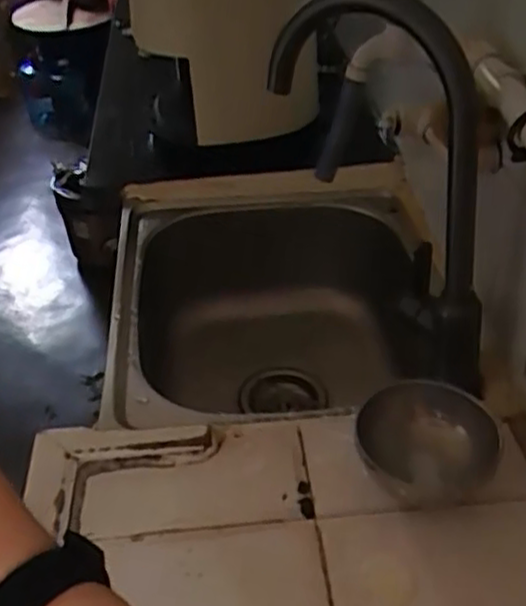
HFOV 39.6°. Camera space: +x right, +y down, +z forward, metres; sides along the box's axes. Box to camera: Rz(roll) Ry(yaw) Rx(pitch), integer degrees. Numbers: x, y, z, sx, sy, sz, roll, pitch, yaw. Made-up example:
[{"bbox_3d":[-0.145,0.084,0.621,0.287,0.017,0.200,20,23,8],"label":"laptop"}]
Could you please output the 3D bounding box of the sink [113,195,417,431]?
[{"bbox_3d":[0.015,0.060,0.861,0.355,0.201,0.398,-4,39,0],"label":"sink"}]

